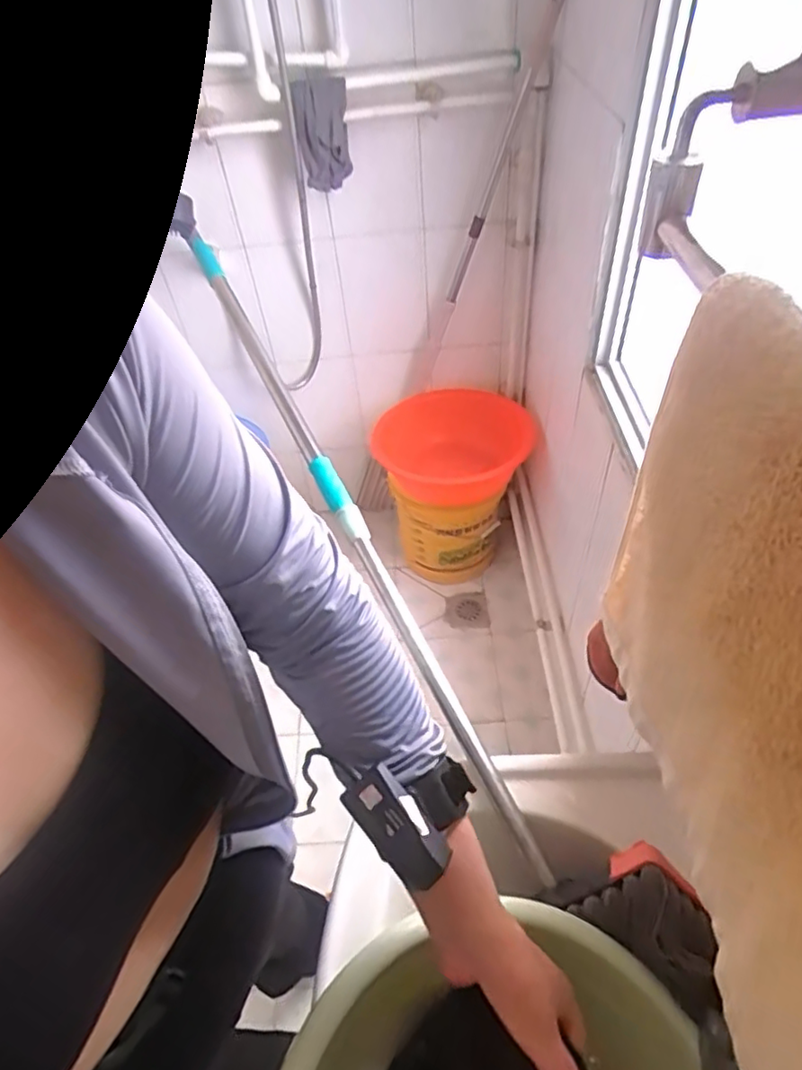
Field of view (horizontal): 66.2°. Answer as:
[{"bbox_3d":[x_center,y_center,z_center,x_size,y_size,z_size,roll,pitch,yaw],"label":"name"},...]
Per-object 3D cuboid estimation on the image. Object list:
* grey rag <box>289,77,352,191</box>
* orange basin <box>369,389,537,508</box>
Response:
[{"bbox_3d":[-0.133,-0.692,1.071,0.087,0.163,0.034,1,48,7],"label":"grey rag"},{"bbox_3d":[0.119,-0.200,1.436,0.343,0.158,0.325,-3,48,4],"label":"orange basin"}]

